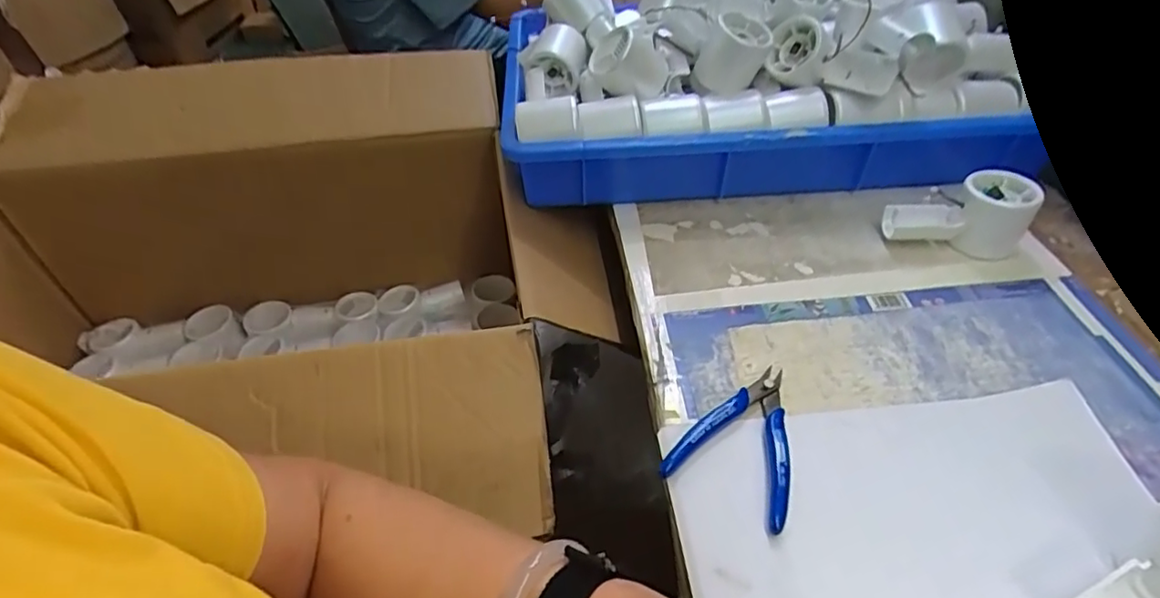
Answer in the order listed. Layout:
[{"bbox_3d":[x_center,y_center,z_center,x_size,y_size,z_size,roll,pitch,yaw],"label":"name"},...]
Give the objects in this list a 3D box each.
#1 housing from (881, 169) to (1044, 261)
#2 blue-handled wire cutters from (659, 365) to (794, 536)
[{"bbox_3d":[0.337,-0.077,0.532,0.115,0.060,0.052,9,45,12],"label":"housing"},{"bbox_3d":[0.118,0.092,0.401,0.078,0.009,0.117,26,52,26],"label":"blue-handled wire cutters"}]

